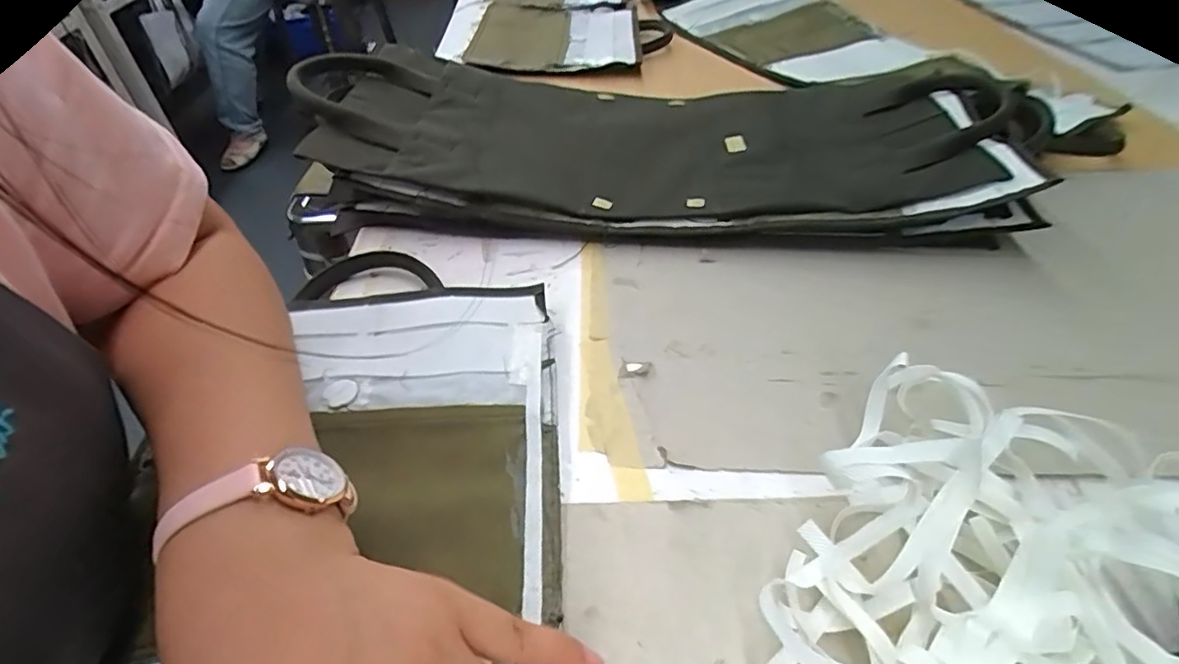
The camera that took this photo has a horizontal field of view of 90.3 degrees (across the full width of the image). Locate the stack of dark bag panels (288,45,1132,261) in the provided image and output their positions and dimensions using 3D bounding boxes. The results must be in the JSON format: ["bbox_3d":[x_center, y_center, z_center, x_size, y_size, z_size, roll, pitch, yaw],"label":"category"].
[{"bbox_3d":[0.061,-0.173,0.520,0.596,0.072,0.264,1,44,-1],"label":"stack of dark bag panels"}]

